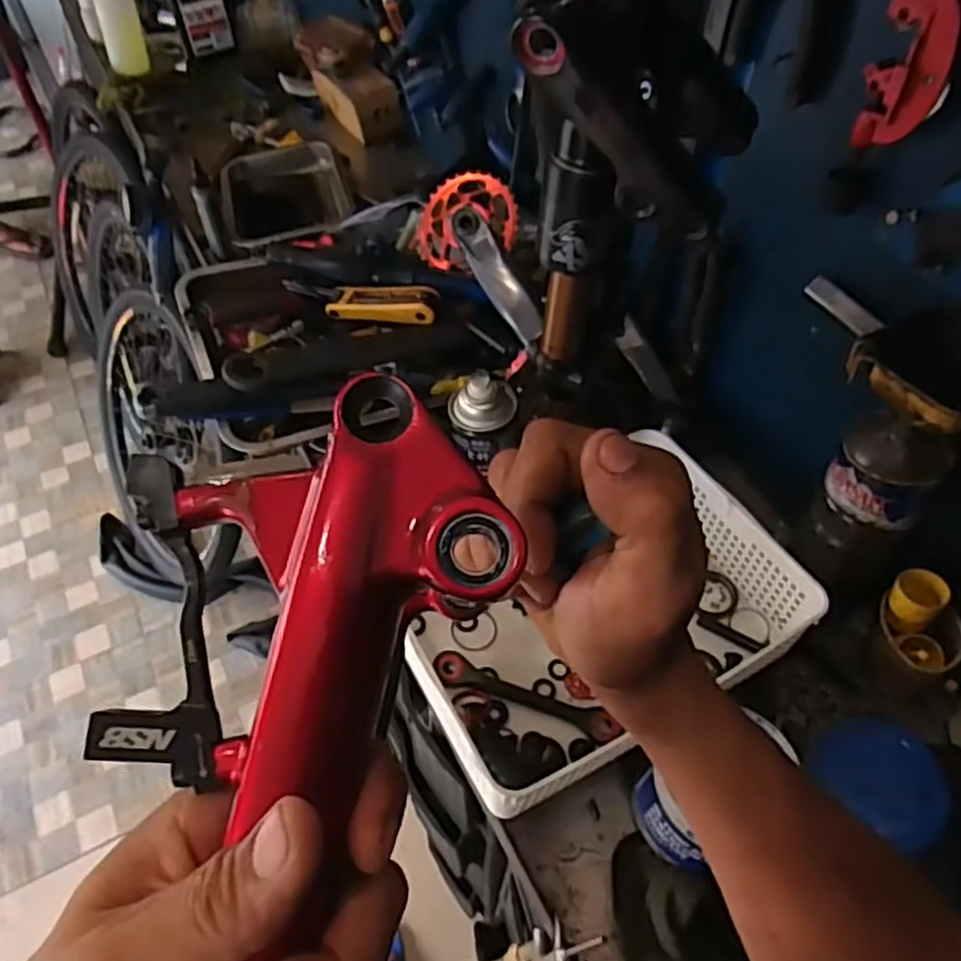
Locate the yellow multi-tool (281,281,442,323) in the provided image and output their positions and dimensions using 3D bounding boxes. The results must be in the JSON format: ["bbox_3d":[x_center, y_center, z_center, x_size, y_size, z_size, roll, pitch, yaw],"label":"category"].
[{"bbox_3d":[-0.136,-0.205,0.827,0.178,0.034,0.038,11,53,8],"label":"yellow multi-tool"}]

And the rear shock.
[{"bbox_3d":[0.058,-0.134,0.486,0.037,0.185,0.032,-1,52,-1],"label":"rear shock"}]

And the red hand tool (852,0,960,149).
[{"bbox_3d":[0.285,-0.270,0.482,0.024,0.097,0.051,-30,52,-25],"label":"red hand tool"}]

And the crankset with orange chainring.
[{"bbox_3d":[0.009,-0.251,0.838,0.104,0.057,0.209,-26,81,-20],"label":"crankset with orange chainring"}]

